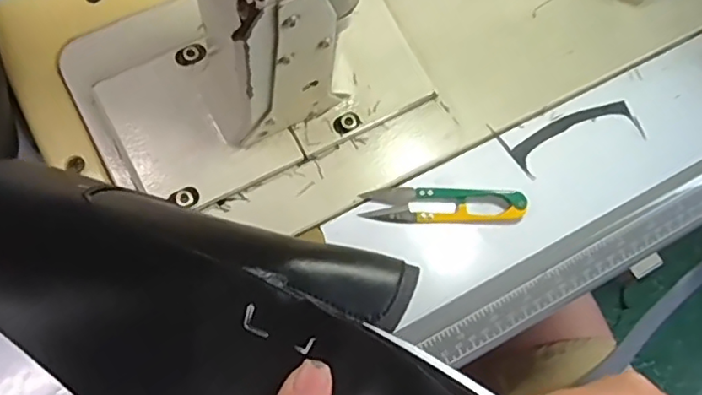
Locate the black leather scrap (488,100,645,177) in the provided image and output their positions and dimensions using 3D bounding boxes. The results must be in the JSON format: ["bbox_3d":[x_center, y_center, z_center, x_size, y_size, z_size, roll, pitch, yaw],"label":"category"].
[{"bbox_3d":[0.149,-0.039,0.409,0.103,0.006,0.040,-11,72,-7],"label":"black leather scrap"}]

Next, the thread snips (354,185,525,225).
[{"bbox_3d":[0.059,0.004,0.381,0.101,0.011,0.023,2,71,-2],"label":"thread snips"}]

